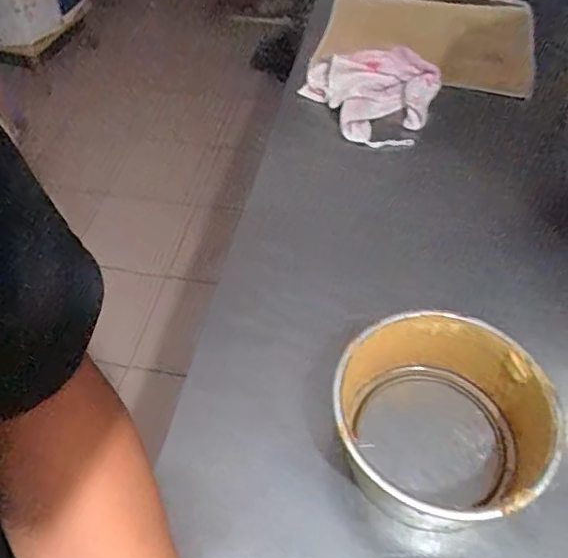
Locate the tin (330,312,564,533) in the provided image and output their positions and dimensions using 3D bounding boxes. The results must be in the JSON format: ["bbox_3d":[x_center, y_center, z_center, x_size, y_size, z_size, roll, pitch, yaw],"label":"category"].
[{"bbox_3d":[0.117,0.111,0.443,0.155,0.081,0.151,-1,50,1],"label":"tin"}]

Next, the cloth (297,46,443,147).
[{"bbox_3d":[0.103,-0.238,0.713,0.169,0.091,0.114,10,51,10],"label":"cloth"}]

